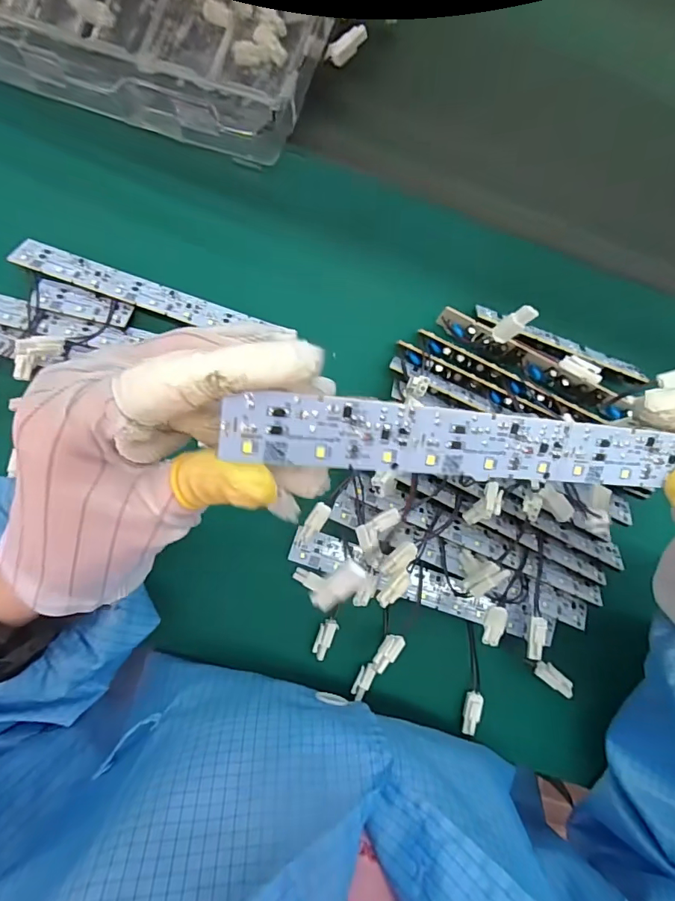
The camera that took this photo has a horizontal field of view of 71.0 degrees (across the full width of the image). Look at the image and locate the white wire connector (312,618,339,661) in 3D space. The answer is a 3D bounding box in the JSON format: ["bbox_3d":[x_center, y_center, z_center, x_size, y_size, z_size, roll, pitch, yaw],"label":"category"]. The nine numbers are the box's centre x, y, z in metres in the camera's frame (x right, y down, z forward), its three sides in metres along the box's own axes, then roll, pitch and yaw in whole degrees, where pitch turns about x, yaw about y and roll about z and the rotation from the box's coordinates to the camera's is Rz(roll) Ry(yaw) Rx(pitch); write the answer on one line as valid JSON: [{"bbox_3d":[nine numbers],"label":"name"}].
[{"bbox_3d":[-0.009,0.129,0.324,0.011,0.005,0.028,26,85,-2],"label":"white wire connector"}]

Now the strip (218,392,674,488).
[{"bbox_3d":[0.053,-0.002,0.171,0.180,0.004,0.025,4,107,-17],"label":"strip"}]

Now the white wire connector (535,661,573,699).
[{"bbox_3d":[0.147,0.154,0.320,0.027,0.004,0.012,37,85,18],"label":"white wire connector"}]

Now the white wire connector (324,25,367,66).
[{"bbox_3d":[0.006,-0.272,0.317,0.030,0.007,0.014,-34,90,8],"label":"white wire connector"}]

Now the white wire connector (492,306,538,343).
[{"bbox_3d":[0.101,-0.073,0.271,0.026,0.004,0.012,-36,90,34],"label":"white wire connector"}]

